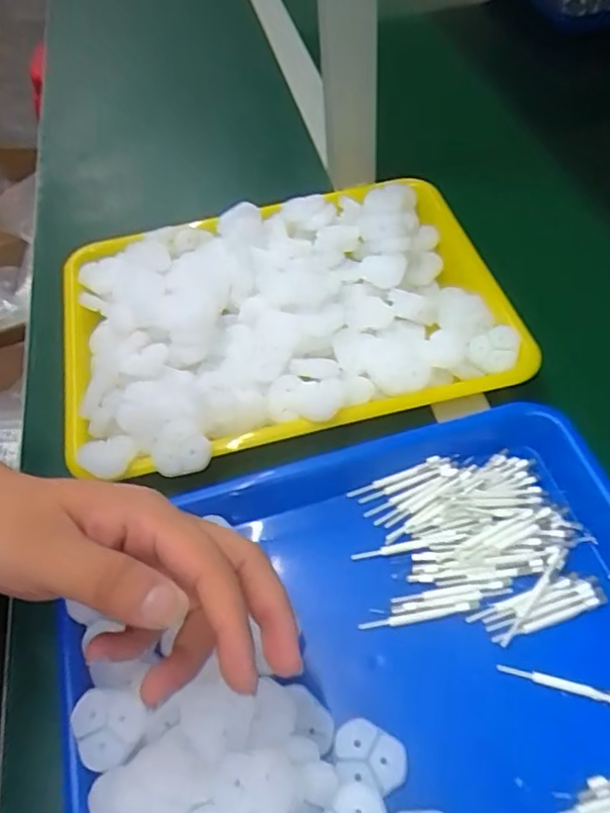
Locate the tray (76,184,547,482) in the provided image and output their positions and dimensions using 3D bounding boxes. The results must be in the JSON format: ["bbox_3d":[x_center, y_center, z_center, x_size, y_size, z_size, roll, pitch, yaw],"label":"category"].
[{"bbox_3d":[-0.018,-0.083,0.486,0.339,0.041,0.251,-16,53,-7],"label":"tray"}]

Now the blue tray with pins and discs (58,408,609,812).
[{"bbox_3d":[0.045,0.135,0.334,0.332,0.038,0.251,-14,53,-5],"label":"blue tray with pins and discs"}]

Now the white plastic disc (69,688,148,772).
[{"bbox_3d":[-0.100,0.160,0.311,0.036,0.008,0.034,-2,53,3],"label":"white plastic disc"}]

